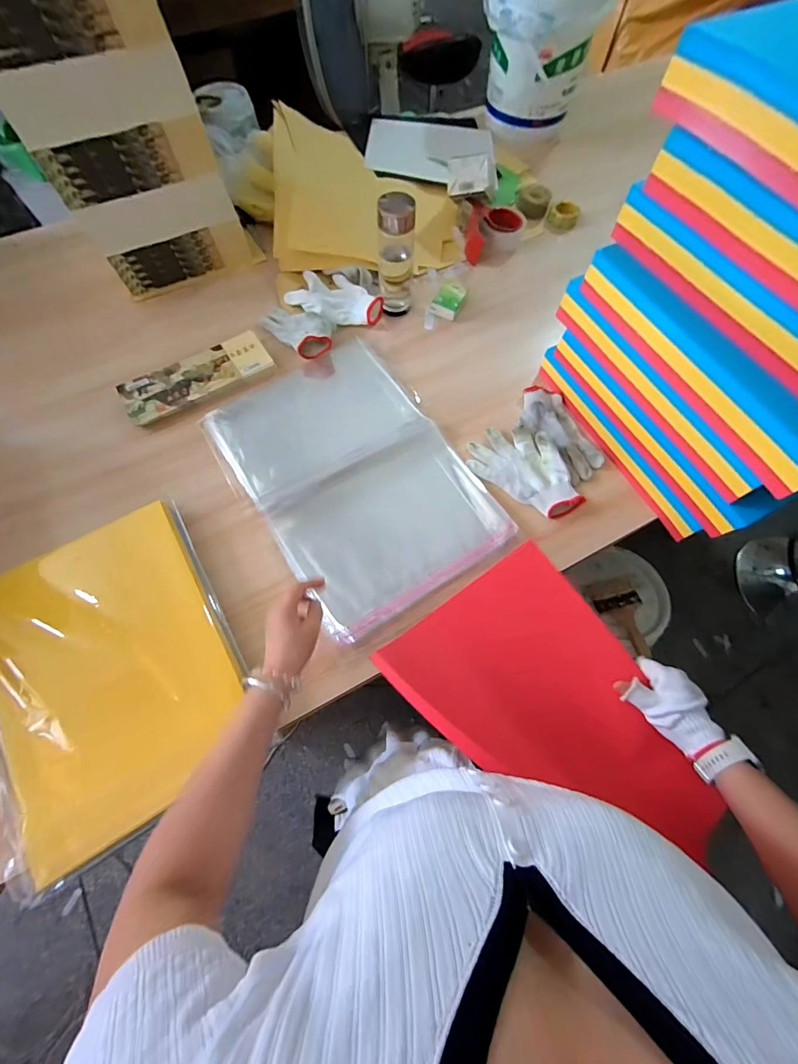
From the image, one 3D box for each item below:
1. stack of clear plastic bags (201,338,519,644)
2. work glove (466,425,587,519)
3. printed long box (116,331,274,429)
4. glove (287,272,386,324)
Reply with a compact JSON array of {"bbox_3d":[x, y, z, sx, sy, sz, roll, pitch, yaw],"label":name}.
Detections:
[{"bbox_3d":[-0.075,-0.102,0.678,0.335,0.024,0.481,-32,72,-13],"label":"stack of clear plastic bags"},{"bbox_3d":[0.216,-0.108,0.675,0.199,0.031,0.113,41,73,14],"label":"work glove"},{"bbox_3d":[-0.364,-0.280,0.741,0.261,0.026,0.100,-31,71,-13],"label":"printed long box"},{"bbox_3d":[-0.123,-0.463,0.810,0.175,0.034,0.118,27,70,10],"label":"glove"}]

